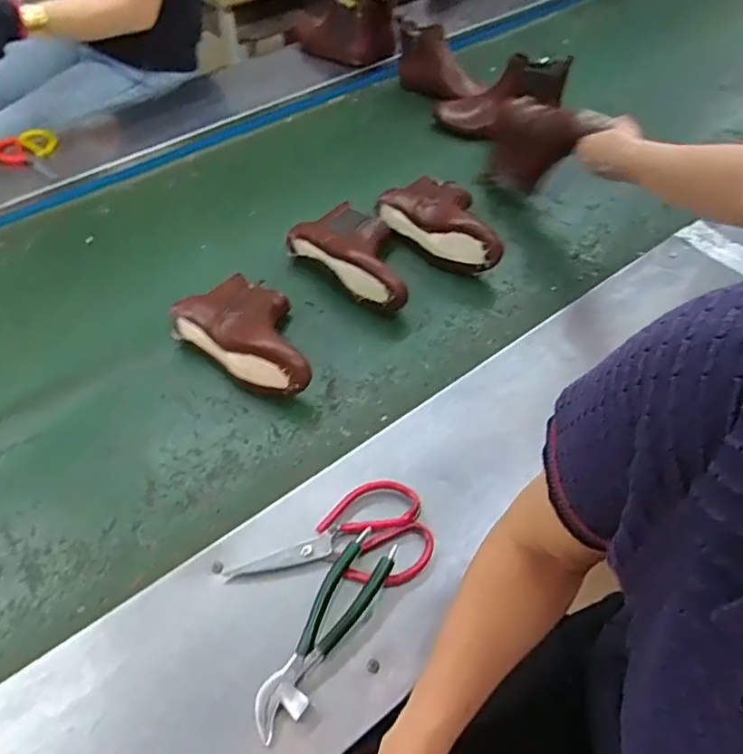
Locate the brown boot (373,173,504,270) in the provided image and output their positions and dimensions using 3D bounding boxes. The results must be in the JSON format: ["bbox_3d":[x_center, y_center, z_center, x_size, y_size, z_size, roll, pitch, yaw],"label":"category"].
[{"bbox_3d":[0.125,-0.240,0.904,0.197,0.064,0.145,33,59,24],"label":"brown boot"}]

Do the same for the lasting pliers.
[{"bbox_3d":[-0.043,0.228,0.536,0.047,0.022,0.191,26,55,21],"label":"lasting pliers"}]

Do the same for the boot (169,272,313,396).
[{"bbox_3d":[-0.145,-0.064,0.782,0.223,0.075,0.137,30,57,23],"label":"boot"}]

